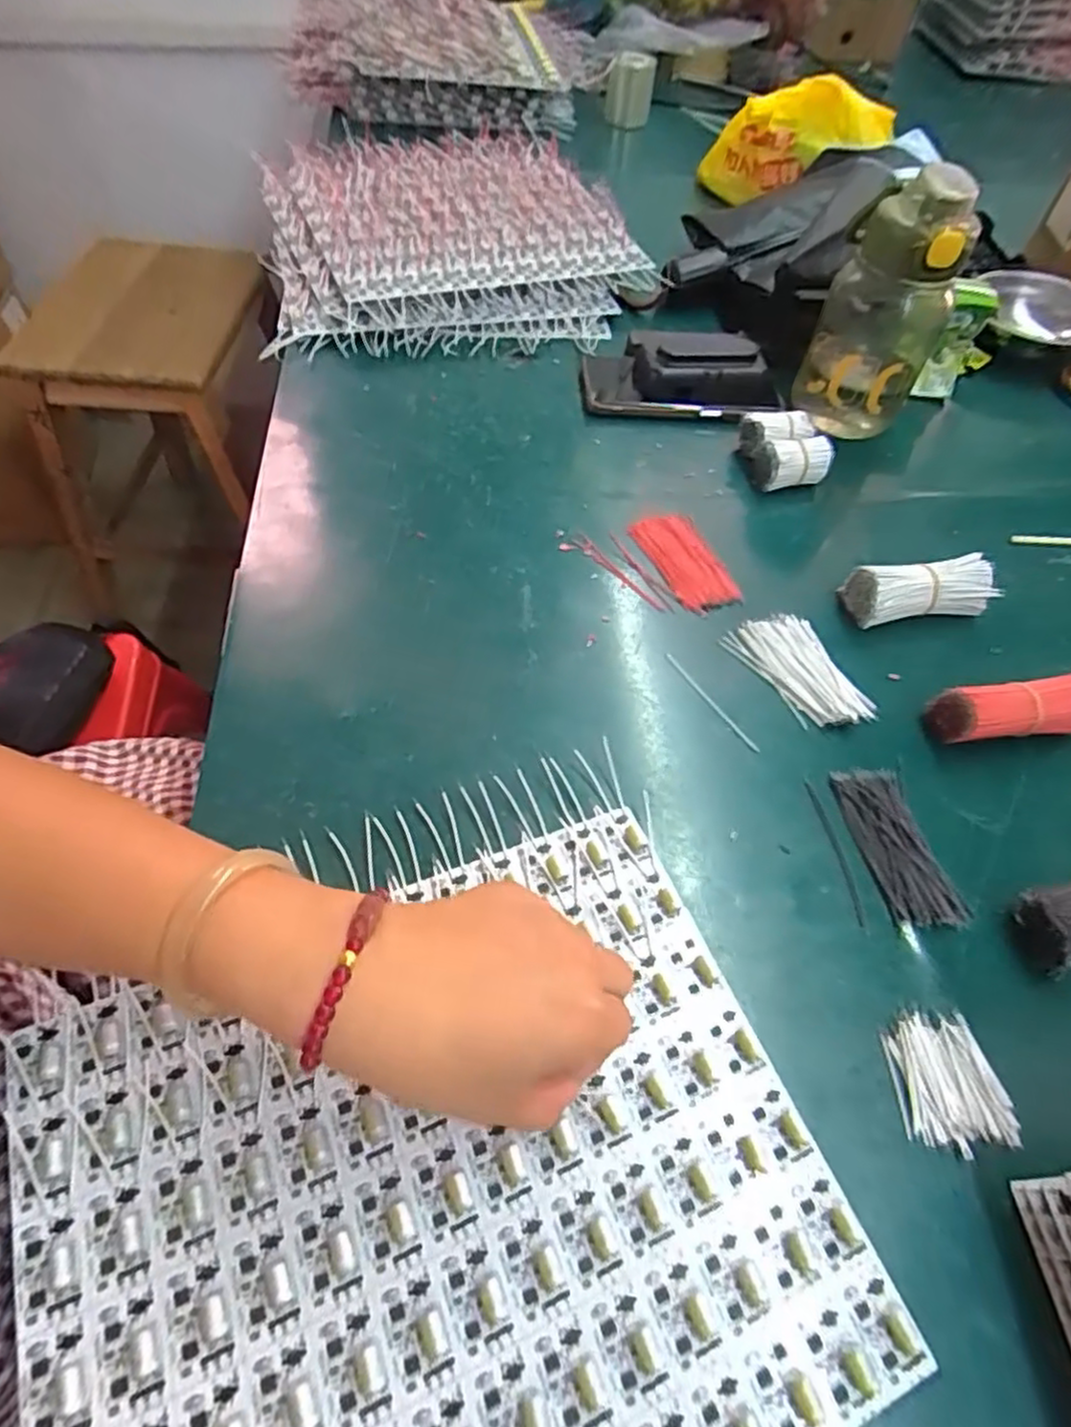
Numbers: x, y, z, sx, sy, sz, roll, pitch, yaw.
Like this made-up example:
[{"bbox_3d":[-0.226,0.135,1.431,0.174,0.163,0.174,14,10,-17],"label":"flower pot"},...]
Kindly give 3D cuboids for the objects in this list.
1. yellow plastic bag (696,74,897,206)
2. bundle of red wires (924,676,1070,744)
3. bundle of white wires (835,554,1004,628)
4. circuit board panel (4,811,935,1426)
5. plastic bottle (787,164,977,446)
[{"bbox_3d":[0.254,-0.591,0.734,0.197,0.083,0.059,9,50,38],"label":"yellow plastic bag"},{"bbox_3d":[0.280,-0.001,0.415,0.089,0.037,0.029,-4,57,-8],"label":"bundle of red wires"},{"bbox_3d":[0.250,-0.078,0.463,0.088,0.035,0.031,-3,57,-7],"label":"bundle of white wires"},{"bbox_3d":[-0.035,0.186,0.274,0.288,0.010,0.236,-18,60,-16],"label":"circuit board panel"},{"bbox_3d":[0.257,-0.294,0.524,0.085,0.171,0.073,26,58,12],"label":"plastic bottle"}]

